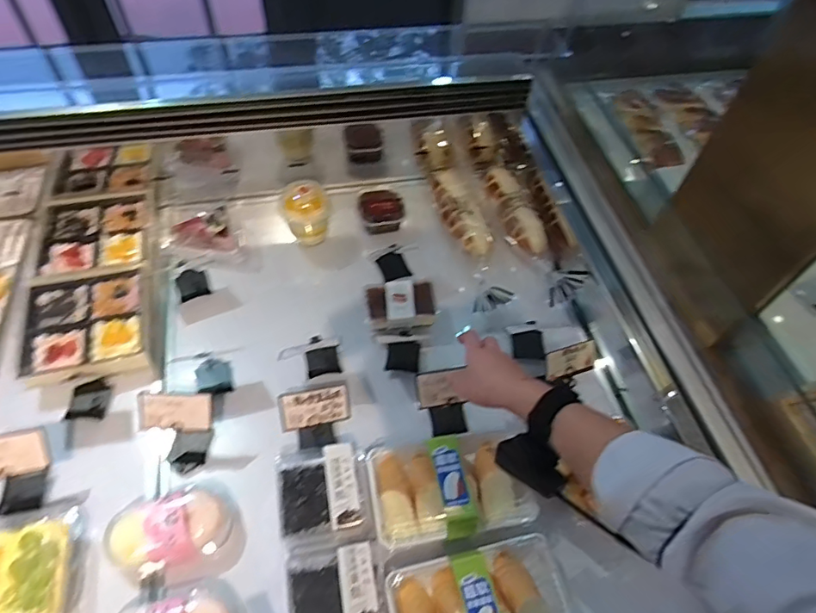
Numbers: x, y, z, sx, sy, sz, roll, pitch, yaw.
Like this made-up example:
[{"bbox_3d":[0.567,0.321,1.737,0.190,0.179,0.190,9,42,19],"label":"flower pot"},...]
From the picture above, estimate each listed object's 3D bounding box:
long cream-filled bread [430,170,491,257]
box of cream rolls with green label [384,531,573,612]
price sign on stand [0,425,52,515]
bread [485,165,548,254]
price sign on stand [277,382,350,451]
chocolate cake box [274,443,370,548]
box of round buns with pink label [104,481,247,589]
[{"bbox_3d":[0.093,-0.176,0.976,0.055,0.036,0.194,-16,58,-14],"label":"long cream-filled bread"},{"bbox_3d":[0.092,0.351,0.613,0.219,0.077,0.132,-11,57,-11],"label":"box of cream rolls with green label"},{"bbox_3d":[-0.497,0.211,0.674,0.092,0.103,0.060,-14,57,-13],"label":"price sign on stand"},{"bbox_3d":[0.198,-0.187,0.987,0.067,0.042,0.229,-10,57,-11],"label":"bread"},{"bbox_3d":[-0.124,0.156,0.723,0.091,0.091,0.054,-11,57,-11],"label":"price sign on stand"},{"bbox_3d":[-0.112,0.237,0.674,0.116,0.062,0.129,-9,56,-9],"label":"chocolate cake box"},{"bbox_3d":[-0.289,0.275,0.651,0.151,0.059,0.124,-8,56,-9],"label":"box of round buns with pink label"}]

